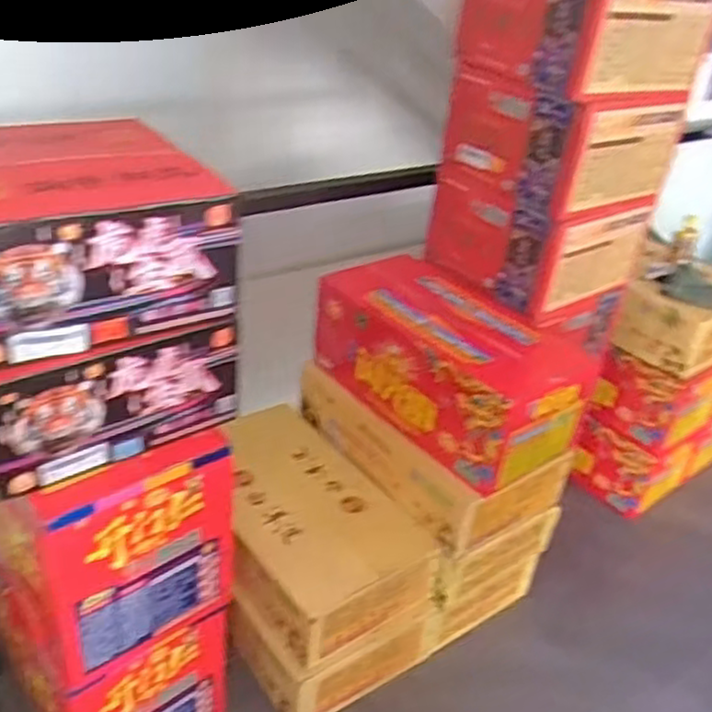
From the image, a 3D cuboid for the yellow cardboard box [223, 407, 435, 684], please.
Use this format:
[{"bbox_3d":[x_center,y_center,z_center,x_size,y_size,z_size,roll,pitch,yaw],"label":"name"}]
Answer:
[{"bbox_3d":[-0.140,0.390,1.698,0.356,0.187,0.598,-18,40,-34],"label":"yellow cardboard box"}]

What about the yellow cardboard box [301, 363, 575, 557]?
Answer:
[{"bbox_3d":[0.174,0.189,1.800,0.377,0.177,0.596,-16,39,-32],"label":"yellow cardboard box"}]

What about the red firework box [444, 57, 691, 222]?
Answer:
[{"bbox_3d":[0.458,-0.486,1.630,0.381,0.251,0.347,-12,37,-28],"label":"red firework box"}]

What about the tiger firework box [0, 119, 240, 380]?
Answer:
[{"bbox_3d":[-0.408,-0.182,1.041,0.364,0.205,0.332,-16,39,-32],"label":"tiger firework box"}]

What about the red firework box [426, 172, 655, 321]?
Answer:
[{"bbox_3d":[0.443,-0.301,1.802,0.364,0.254,0.406,-24,43,-40],"label":"red firework box"}]

